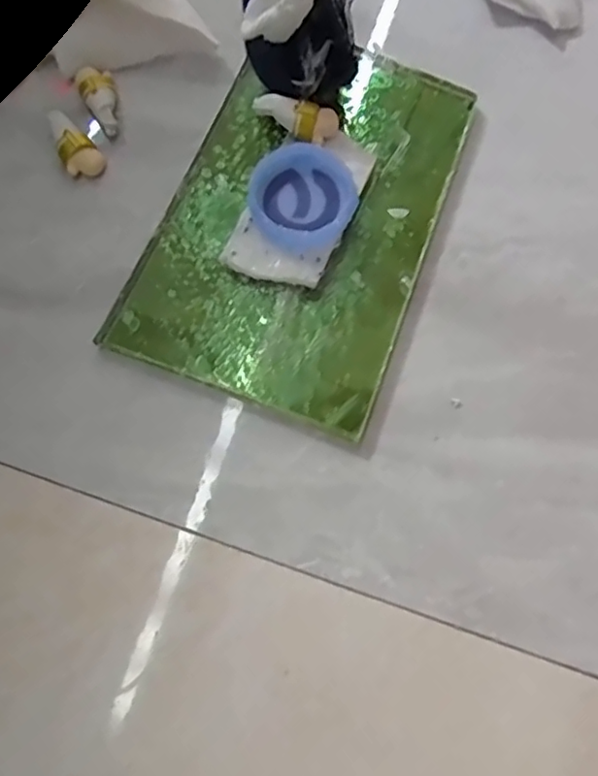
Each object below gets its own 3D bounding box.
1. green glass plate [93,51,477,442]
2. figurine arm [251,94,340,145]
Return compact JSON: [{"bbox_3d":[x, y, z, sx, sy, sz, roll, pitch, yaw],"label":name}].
[{"bbox_3d":[0.001,-0.045,0.150,0.067,0.006,0.100,21,78,4],"label":"green glass plate"},{"bbox_3d":[0.000,-0.069,0.146,0.022,0.005,0.009,13,77,-15],"label":"figurine arm"}]

